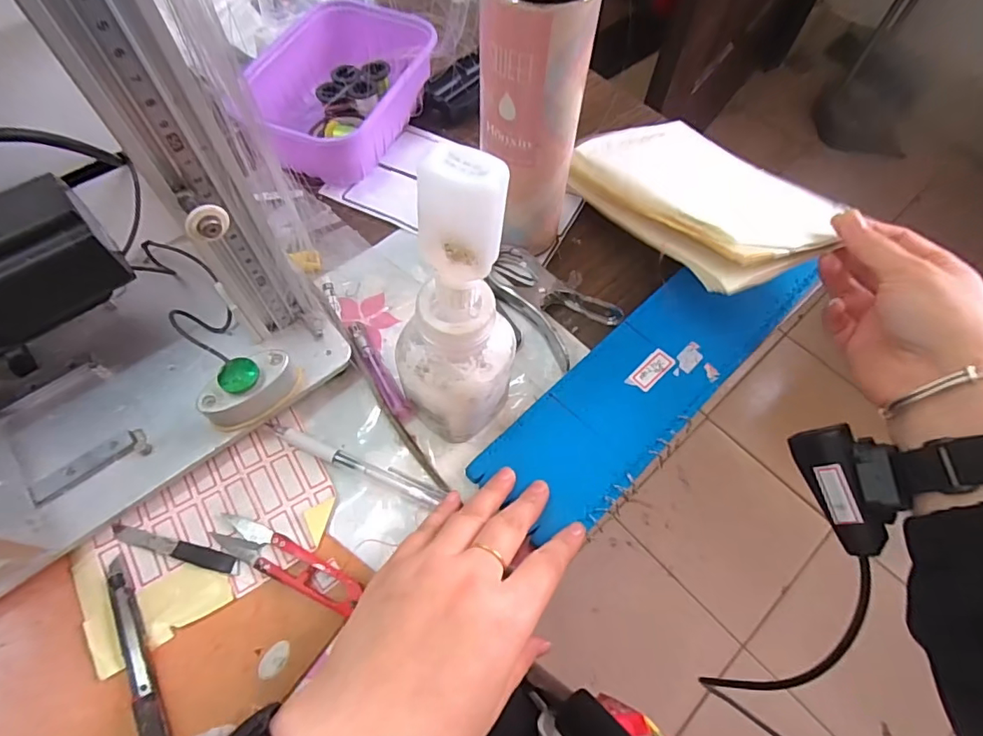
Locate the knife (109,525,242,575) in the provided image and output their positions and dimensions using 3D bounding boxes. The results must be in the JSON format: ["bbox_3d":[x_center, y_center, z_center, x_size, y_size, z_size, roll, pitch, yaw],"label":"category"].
[{"bbox_3d":[-0.189,0.108,0.308,0.083,0.004,0.010,13,63,6],"label":"knife"}]

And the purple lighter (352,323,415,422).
[{"bbox_3d":[-0.078,0.003,0.361,0.013,0.020,0.078,-29,67,-15],"label":"purple lighter"}]

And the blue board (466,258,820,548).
[{"bbox_3d":[0.118,0.002,0.361,0.282,0.007,0.085,-36,69,-17],"label":"blue board"}]

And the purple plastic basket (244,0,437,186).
[{"bbox_3d":[-0.141,-0.252,0.471,0.149,0.061,0.173,21,64,9],"label":"purple plastic basket"}]

